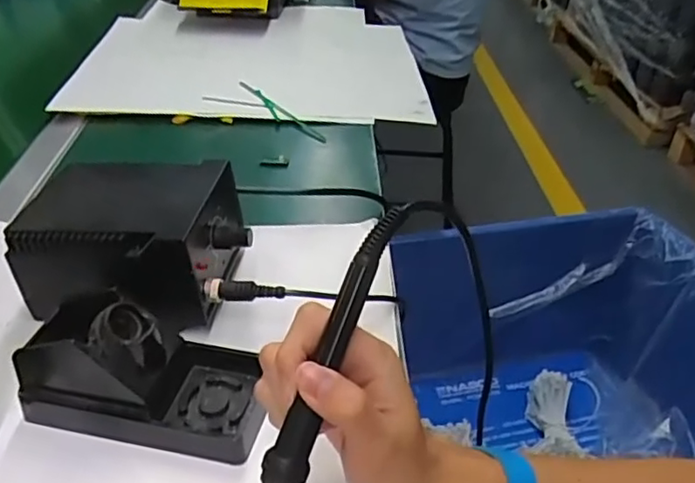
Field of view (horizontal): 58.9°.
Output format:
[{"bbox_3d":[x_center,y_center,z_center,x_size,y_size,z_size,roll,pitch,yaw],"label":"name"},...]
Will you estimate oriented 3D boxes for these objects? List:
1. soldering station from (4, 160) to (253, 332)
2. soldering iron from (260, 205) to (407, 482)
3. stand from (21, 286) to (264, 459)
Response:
[{"bbox_3d":[-0.158,-0.003,0.483,0.154,0.093,0.114,7,36,5],"label":"soldering station"},{"bbox_3d":[-0.018,0.082,0.291,0.019,0.209,0.020,22,2,24],"label":"soldering iron"},{"bbox_3d":[-0.132,0.081,0.402,0.161,0.075,0.075,9,36,7],"label":"stand"}]

